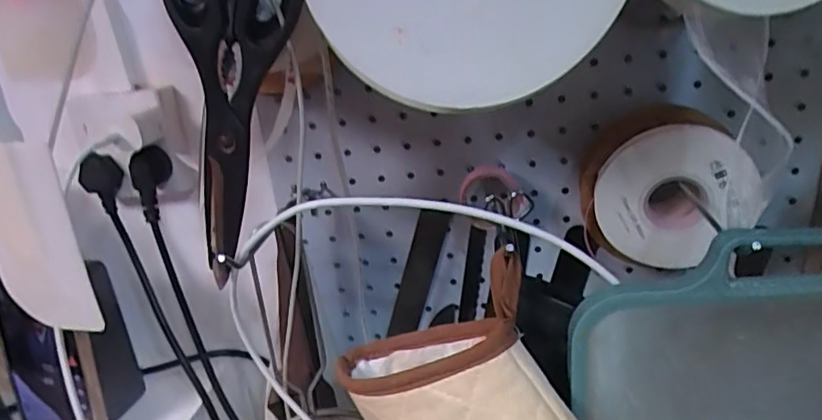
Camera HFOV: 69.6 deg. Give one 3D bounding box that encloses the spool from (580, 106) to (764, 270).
[{"bbox_3d":[0.176,-0.014,0.408,0.106,0.106,0.051,-4,19,9],"label":"spool"}]

